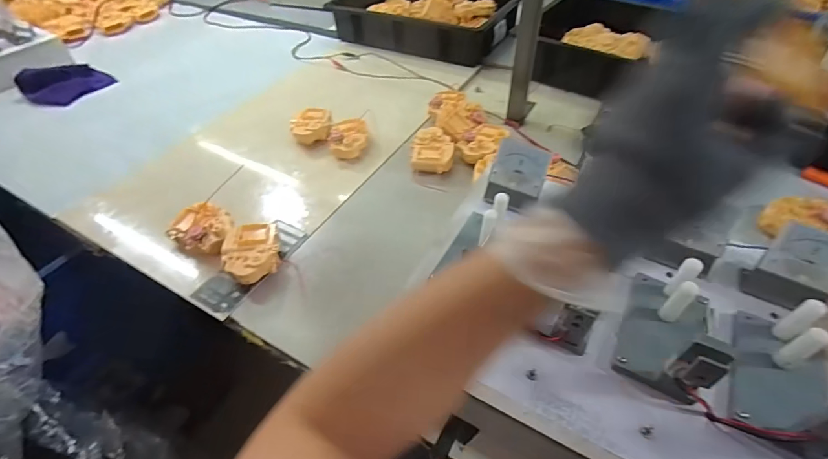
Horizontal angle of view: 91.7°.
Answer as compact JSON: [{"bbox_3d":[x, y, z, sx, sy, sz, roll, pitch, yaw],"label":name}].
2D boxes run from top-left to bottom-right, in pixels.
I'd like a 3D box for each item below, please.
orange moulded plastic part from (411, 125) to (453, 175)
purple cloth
[{"bbox_3d":[0.034,-0.136,0.699,0.069,0.033,0.094,4,47,7],"label":"orange moulded plastic part"},{"bbox_3d":[-0.833,-0.355,0.971,0.119,0.060,0.179,33,57,30],"label":"purple cloth"}]

